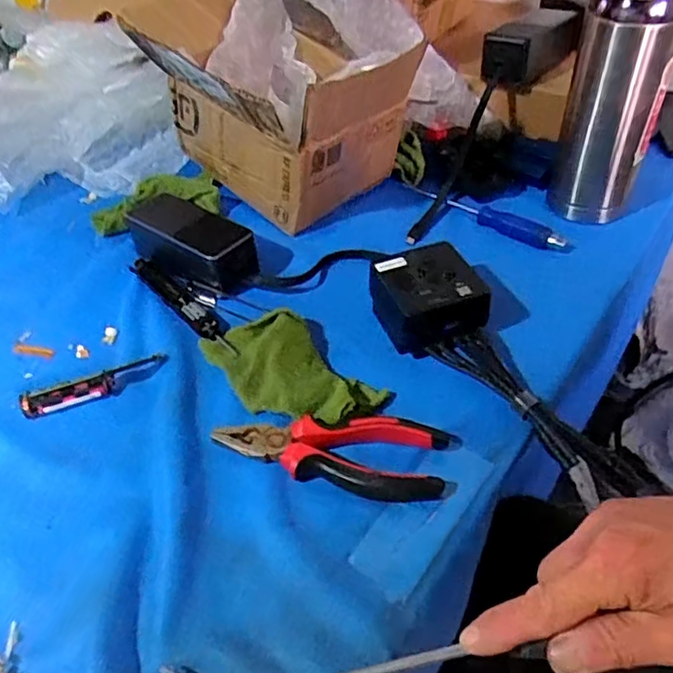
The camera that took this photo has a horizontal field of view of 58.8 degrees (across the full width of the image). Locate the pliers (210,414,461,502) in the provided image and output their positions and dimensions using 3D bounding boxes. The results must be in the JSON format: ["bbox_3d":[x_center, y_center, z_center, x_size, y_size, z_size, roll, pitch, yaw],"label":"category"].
[{"bbox_3d":[-0.001,0.077,0.401,0.159,0.015,0.052,1,43,7],"label":"pliers"}]

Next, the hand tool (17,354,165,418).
[{"bbox_3d":[-0.188,0.038,0.462,0.108,0.018,0.016,-18,44,-13],"label":"hand tool"}]

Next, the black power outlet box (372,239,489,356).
[{"bbox_3d":[0.074,-0.030,0.488,0.081,0.046,0.085,-16,44,-12],"label":"black power outlet box"}]

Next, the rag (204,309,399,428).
[{"bbox_3d":[-0.039,0.021,0.463,0.080,0.019,0.143,-32,49,-26],"label":"rag"}]

